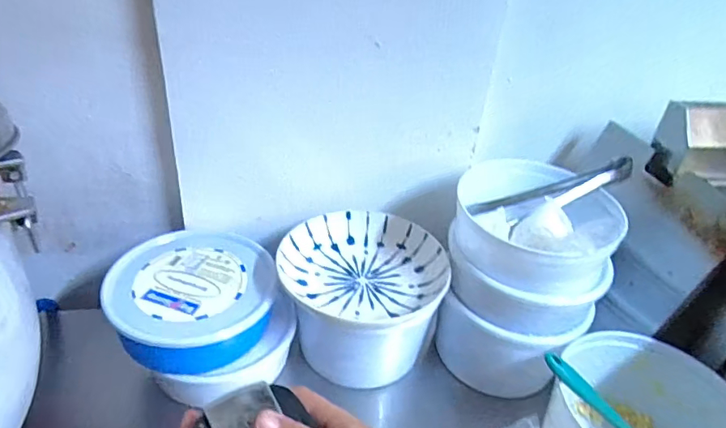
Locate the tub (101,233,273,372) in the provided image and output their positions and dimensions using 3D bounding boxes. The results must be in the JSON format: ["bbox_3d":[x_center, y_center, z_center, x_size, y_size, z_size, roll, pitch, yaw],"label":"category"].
[{"bbox_3d":[-0.223,0.111,0.645,0.197,0.076,0.188,4,33,-3],"label":"tub"}]

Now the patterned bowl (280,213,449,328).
[{"bbox_3d":[-0.002,0.067,0.656,0.213,0.043,0.185,-2,34,-13],"label":"patterned bowl"}]

